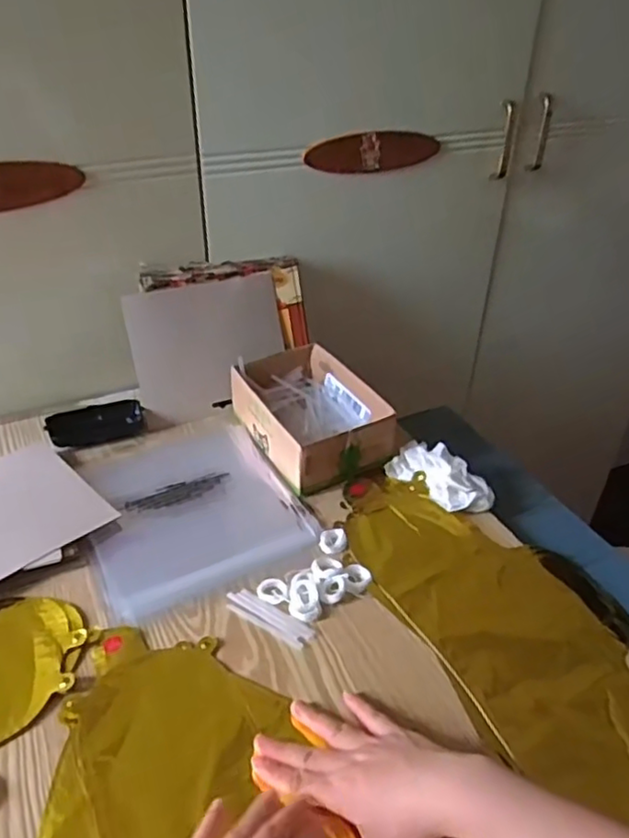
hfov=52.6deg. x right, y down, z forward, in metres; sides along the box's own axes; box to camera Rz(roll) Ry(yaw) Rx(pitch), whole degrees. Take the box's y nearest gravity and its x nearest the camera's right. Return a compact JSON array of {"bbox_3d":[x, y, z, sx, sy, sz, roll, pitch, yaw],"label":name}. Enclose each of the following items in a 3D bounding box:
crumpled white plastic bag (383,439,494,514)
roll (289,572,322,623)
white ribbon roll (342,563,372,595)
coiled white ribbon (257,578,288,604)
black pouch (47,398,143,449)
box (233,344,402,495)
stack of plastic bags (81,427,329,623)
[{"bbox_3d":[0.136,0.060,0.686,0.060,0.033,0.116,-28,45,-34],"label":"crumpled white plastic bag"},{"bbox_3d":[-0.010,0.158,0.569,0.027,0.009,0.050,-6,36,-9],"label":"roll"},{"bbox_3d":[0.039,0.148,0.586,0.026,0.009,0.033,0,36,-1],"label":"white ribbon roll"},{"bbox_3d":[-0.038,0.156,0.574,0.027,0.006,0.028,-3,36,-5],"label":"coiled white ribbon"},{"bbox_3d":[-0.263,0.004,0.766,0.107,0.029,0.037,-16,39,-22],"label":"black pouch"},{"bbox_3d":[-0.009,-0.007,0.749,0.129,0.069,0.193,-17,40,-24],"label":"box"},{"bbox_3d":[-0.134,0.087,0.670,0.210,0.011,0.230,-19,40,-25],"label":"stack of plastic bags"}]

